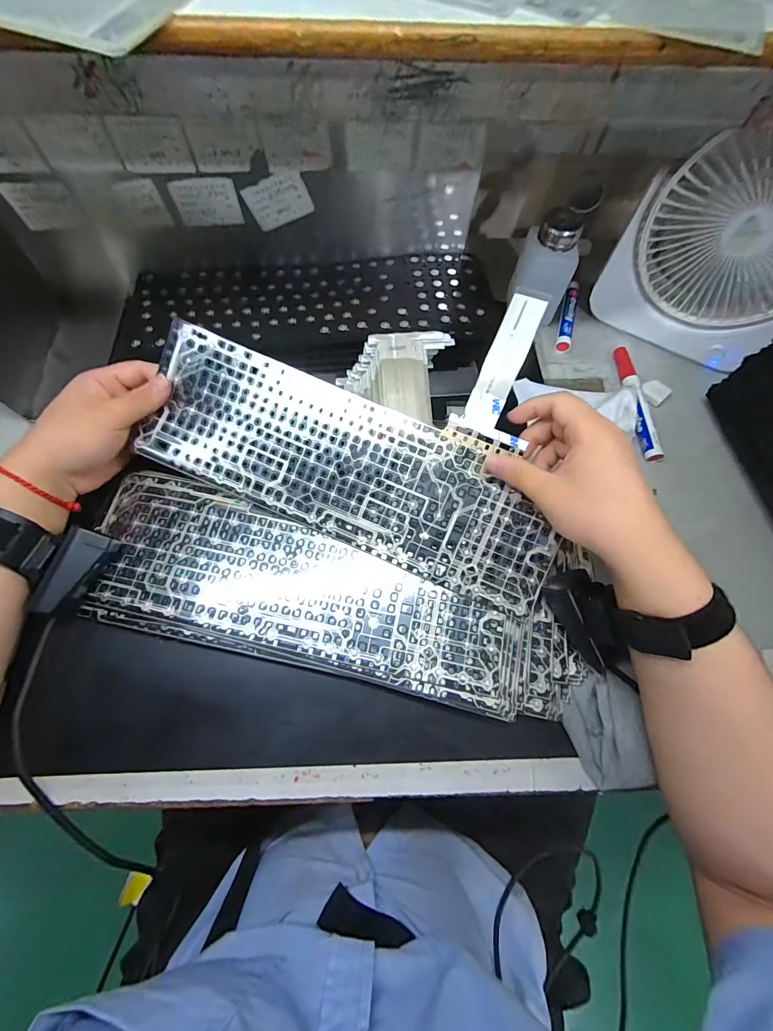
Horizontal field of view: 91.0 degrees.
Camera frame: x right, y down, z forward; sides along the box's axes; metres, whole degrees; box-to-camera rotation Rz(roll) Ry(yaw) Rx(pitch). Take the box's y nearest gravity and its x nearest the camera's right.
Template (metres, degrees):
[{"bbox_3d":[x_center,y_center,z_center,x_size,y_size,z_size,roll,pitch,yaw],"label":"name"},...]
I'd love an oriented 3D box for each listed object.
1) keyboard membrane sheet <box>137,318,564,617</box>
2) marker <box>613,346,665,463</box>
[{"bbox_3d":[-0.029,-0.042,0.321,0.354,0.011,0.118,23,91,4],"label":"keyboard membrane sheet"},{"bbox_3d":[0.261,-0.121,0.399,0.019,0.021,0.141,-2,71,0],"label":"marker"}]

